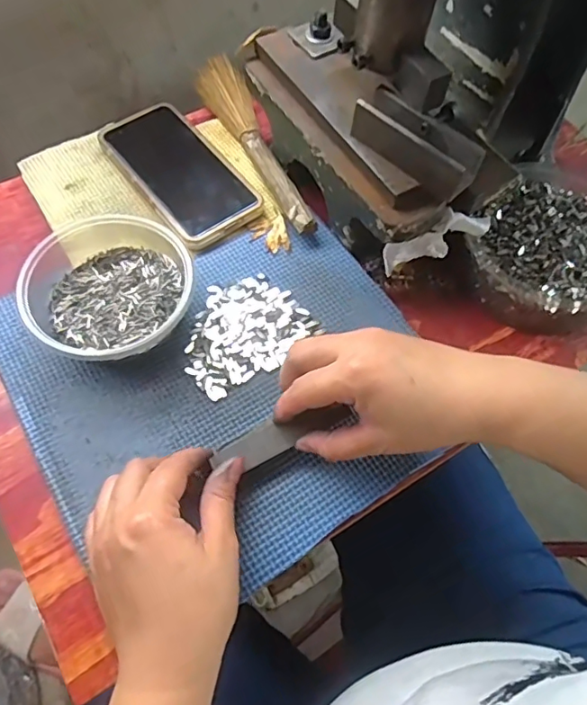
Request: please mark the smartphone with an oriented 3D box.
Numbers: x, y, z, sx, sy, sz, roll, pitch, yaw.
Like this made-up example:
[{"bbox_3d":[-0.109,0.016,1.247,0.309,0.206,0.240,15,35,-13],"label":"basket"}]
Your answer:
[{"bbox_3d":[-0.098,-0.157,0.452,0.077,0.011,0.155,-34,69,-19],"label":"smartphone"}]

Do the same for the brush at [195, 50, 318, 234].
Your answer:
[{"bbox_3d":[-0.034,-0.194,0.469,0.037,0.021,0.231,-21,66,-14],"label":"brush"}]

